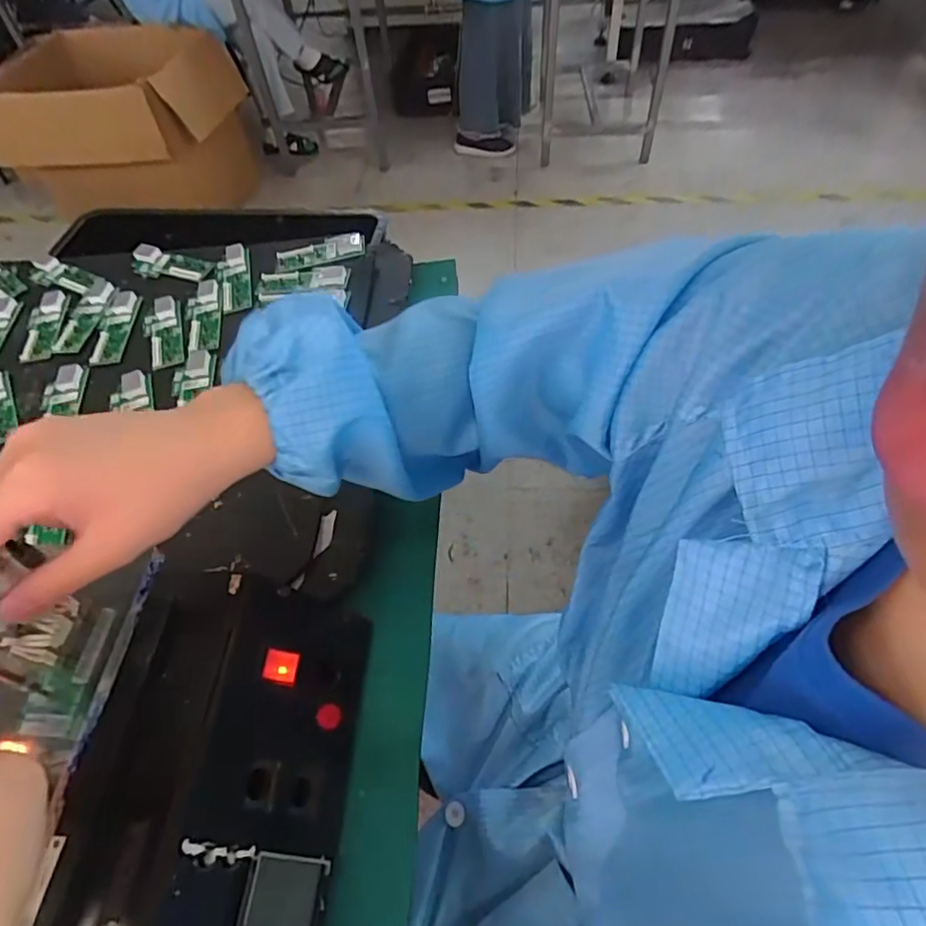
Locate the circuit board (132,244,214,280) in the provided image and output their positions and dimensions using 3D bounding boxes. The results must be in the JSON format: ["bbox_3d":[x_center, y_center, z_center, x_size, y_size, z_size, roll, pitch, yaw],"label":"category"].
[{"bbox_3d":[-0.329,-0.224,0.663,0.100,0.022,0.033,11,56,13],"label":"circuit board"}]

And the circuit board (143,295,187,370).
[{"bbox_3d":[-0.305,-0.133,0.600,0.042,0.009,0.101,-18,54,-8],"label":"circuit board"}]

